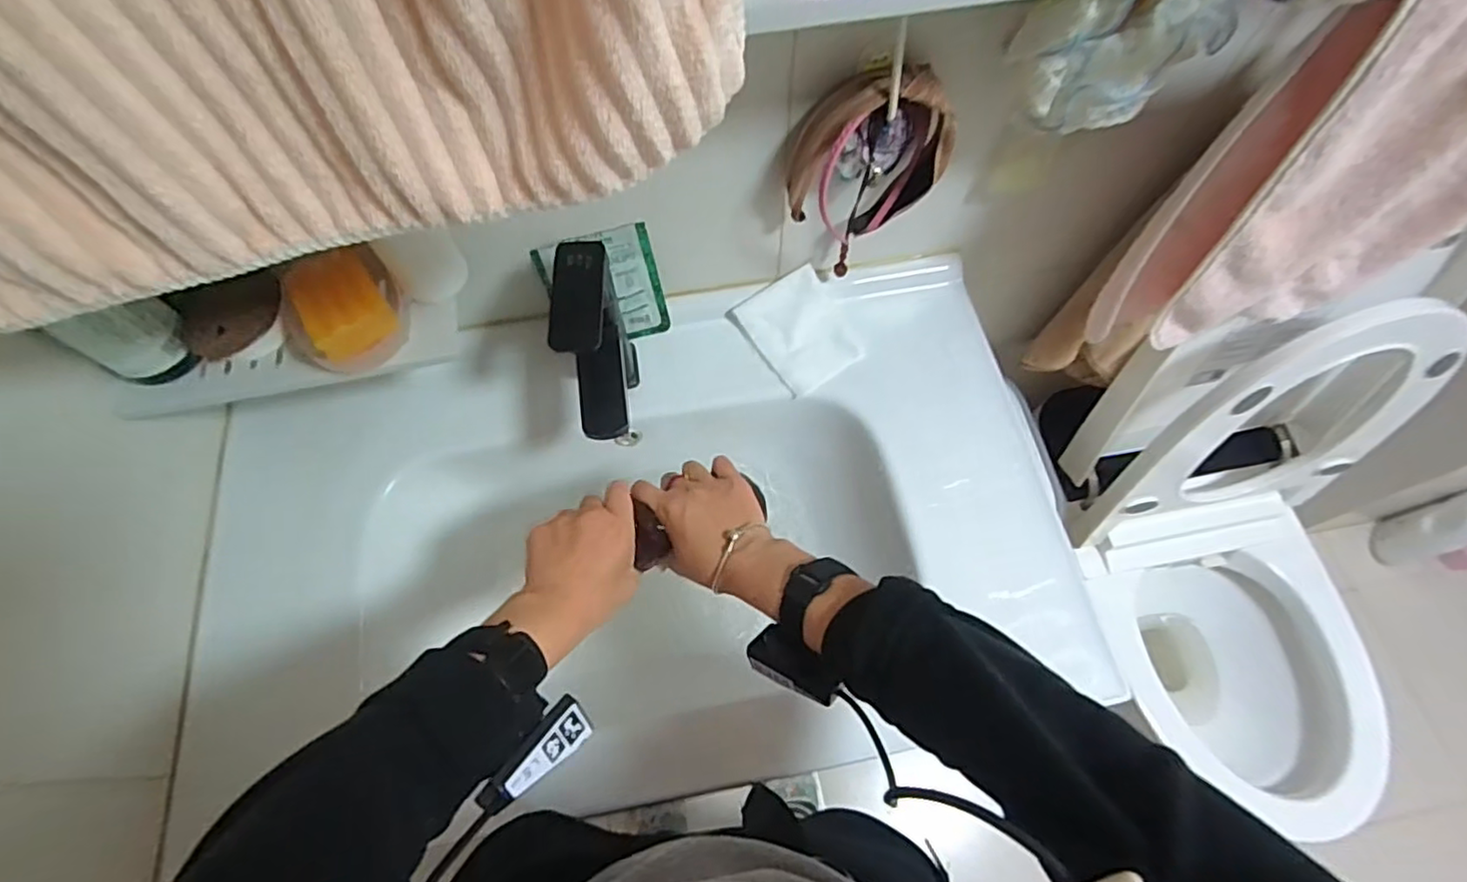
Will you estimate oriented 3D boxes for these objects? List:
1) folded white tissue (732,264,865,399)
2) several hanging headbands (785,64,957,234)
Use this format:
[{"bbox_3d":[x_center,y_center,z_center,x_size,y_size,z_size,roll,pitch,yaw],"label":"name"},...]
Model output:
[{"bbox_3d":[0.073,-0.119,0.700,0.097,0.009,0.120,-32,81,-5],"label":"folded white tissue"},{"bbox_3d":[0.117,-0.242,0.565,0.136,0.156,0.046,-10,66,-4],"label":"several hanging headbands"}]

